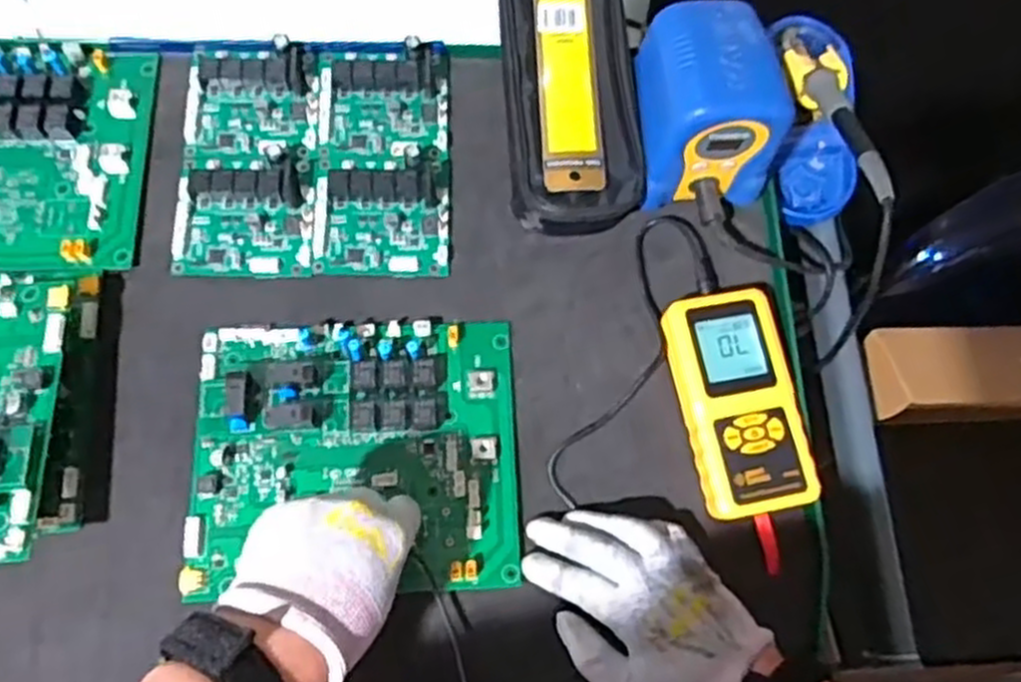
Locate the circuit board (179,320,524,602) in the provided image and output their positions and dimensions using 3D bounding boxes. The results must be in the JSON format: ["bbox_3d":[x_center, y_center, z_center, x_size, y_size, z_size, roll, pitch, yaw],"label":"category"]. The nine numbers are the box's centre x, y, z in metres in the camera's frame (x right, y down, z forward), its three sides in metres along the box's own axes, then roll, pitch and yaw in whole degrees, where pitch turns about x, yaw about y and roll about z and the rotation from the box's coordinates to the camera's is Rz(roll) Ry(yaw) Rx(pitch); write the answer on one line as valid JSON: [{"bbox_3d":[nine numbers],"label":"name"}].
[{"bbox_3d":[-0.096,0.067,0.495,0.199,0.029,0.169,0,73,-2],"label":"circuit board"}]

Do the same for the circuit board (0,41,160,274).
[{"bbox_3d":[-0.361,-0.131,0.550,0.202,0.021,0.178,1,73,-2],"label":"circuit board"}]

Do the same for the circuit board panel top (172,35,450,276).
[{"bbox_3d":[-0.139,-0.132,0.564,0.186,0.022,0.174,-1,73,-3],"label":"circuit board panel top"}]

